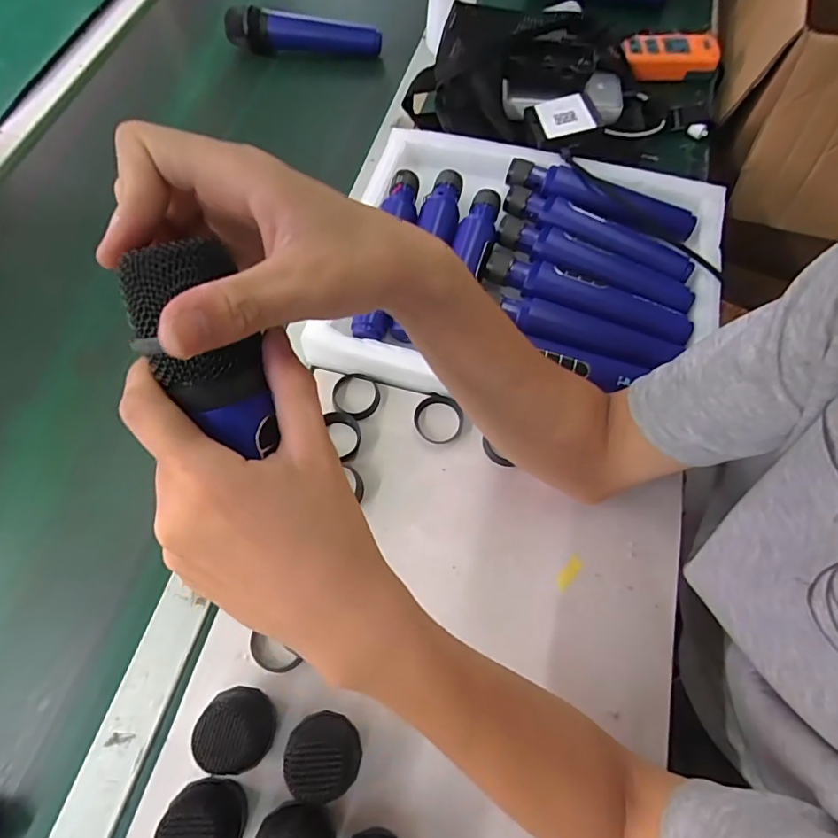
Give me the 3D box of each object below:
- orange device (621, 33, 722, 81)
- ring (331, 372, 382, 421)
[{"bbox_3d":[0.317,-0.459,0.627,0.120,0.032,0.048,-3,66,-2],"label":"orange device"},{"bbox_3d":[-0.057,-0.022,0.452,0.044,0.008,0.044,1,66,-2],"label":"ring"}]

